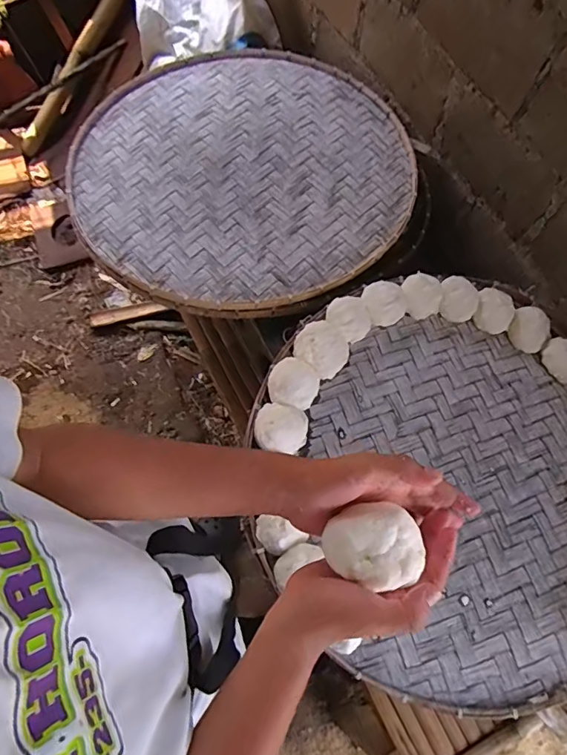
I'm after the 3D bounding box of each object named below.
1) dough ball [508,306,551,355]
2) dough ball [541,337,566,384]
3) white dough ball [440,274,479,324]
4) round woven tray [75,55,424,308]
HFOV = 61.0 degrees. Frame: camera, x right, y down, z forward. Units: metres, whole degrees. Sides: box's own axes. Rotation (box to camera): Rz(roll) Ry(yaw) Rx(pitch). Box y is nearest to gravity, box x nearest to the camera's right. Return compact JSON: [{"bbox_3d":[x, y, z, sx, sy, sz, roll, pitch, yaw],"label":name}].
[{"bbox_3d":[0.483,-0.096,0.939,0.081,0.035,0.085,1,72,-2],"label":"dough ball"},{"bbox_3d":[0.545,-0.035,0.925,0.070,0.033,0.090,-31,76,-11],"label":"dough ball"},{"bbox_3d":[0.336,-0.150,0.925,0.081,0.044,0.077,36,75,9],"label":"white dough ball"},{"bbox_3d":[-0.083,-0.466,1.036,0.689,0.022,0.739,1,65,-1],"label":"round woven tray"}]

